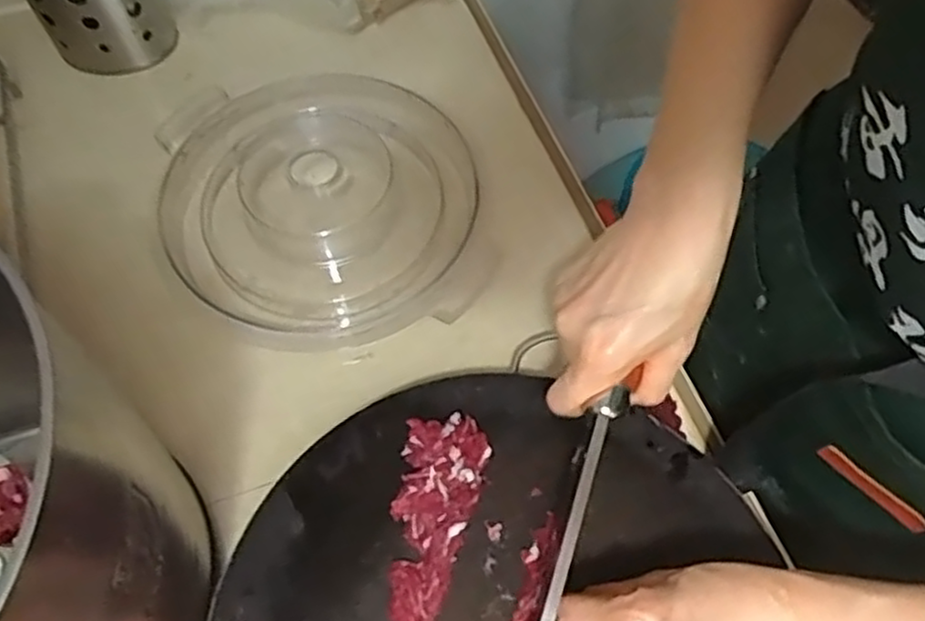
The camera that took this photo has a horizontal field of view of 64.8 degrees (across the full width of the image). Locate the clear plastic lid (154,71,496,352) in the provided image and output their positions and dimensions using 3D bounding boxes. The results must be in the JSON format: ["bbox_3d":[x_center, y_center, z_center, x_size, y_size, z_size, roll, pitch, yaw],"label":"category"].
[{"bbox_3d":[-0.114,-0.086,0.580,0.241,0.044,0.252,0,62,0],"label":"clear plastic lid"}]

